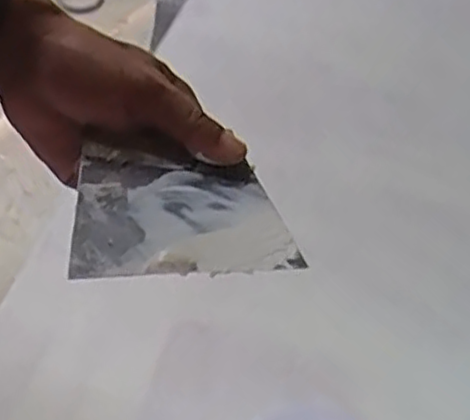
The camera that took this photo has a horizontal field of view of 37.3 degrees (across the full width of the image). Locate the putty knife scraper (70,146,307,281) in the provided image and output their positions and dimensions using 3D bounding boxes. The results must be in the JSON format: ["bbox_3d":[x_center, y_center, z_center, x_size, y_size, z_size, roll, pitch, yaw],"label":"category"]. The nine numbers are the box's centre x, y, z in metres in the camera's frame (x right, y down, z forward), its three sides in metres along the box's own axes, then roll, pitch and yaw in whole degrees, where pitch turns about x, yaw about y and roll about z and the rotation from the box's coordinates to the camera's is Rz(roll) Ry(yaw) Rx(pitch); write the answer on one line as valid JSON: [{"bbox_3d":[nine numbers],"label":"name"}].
[{"bbox_3d":[-0.025,0.002,0.339,0.104,0.006,0.076,3,46,-17],"label":"putty knife scraper"}]

